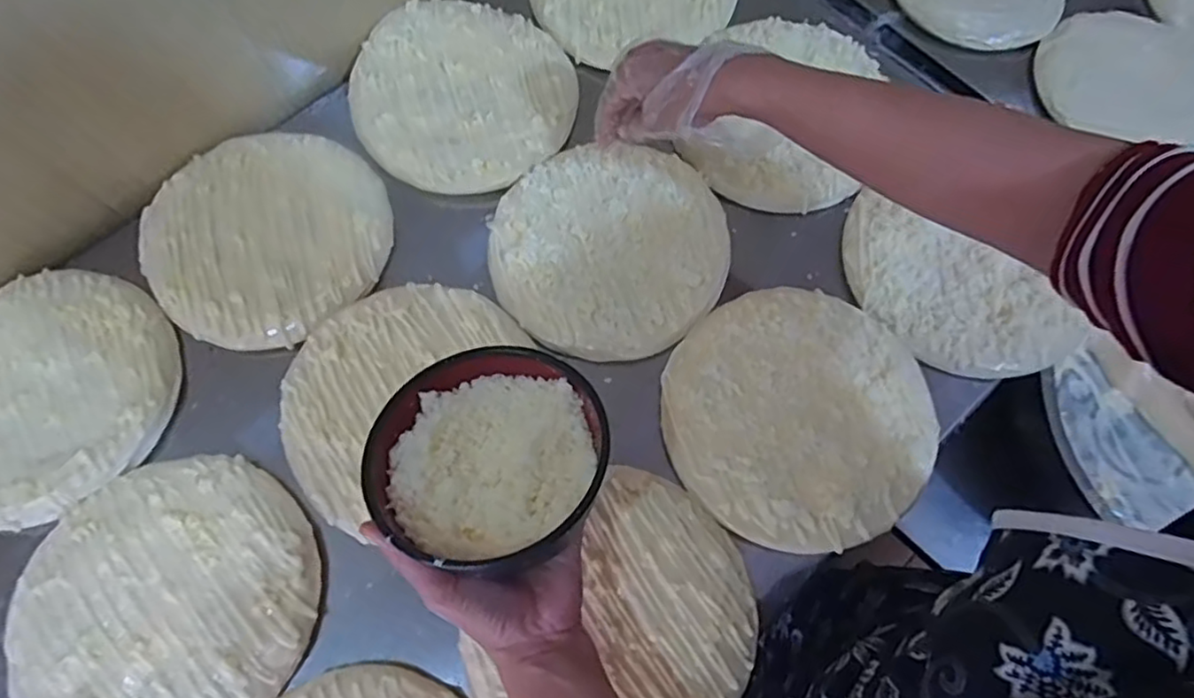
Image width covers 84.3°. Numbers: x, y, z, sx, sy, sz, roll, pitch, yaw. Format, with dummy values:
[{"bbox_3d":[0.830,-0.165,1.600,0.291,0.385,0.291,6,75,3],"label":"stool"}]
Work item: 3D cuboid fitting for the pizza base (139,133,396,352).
[{"bbox_3d":[-0.279,-0.100,0.556,0.192,0.009,0.187,0,71,0],"label":"pizza base"}]

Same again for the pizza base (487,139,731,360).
[{"bbox_3d":[0.012,-0.091,0.552,0.192,0.009,0.189,0,71,0],"label":"pizza base"}]

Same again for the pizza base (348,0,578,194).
[{"bbox_3d":[-0.122,-0.237,0.604,0.194,0.025,0.195,0,71,0],"label":"pizza base"}]

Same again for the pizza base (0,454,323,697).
[{"bbox_3d":[-0.301,0.176,0.458,0.196,0.008,0.190,-18,72,-6],"label":"pizza base"}]

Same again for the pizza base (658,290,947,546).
[{"bbox_3d":[0.153,0.046,0.502,0.197,0.008,0.192,0,71,0],"label":"pizza base"}]

